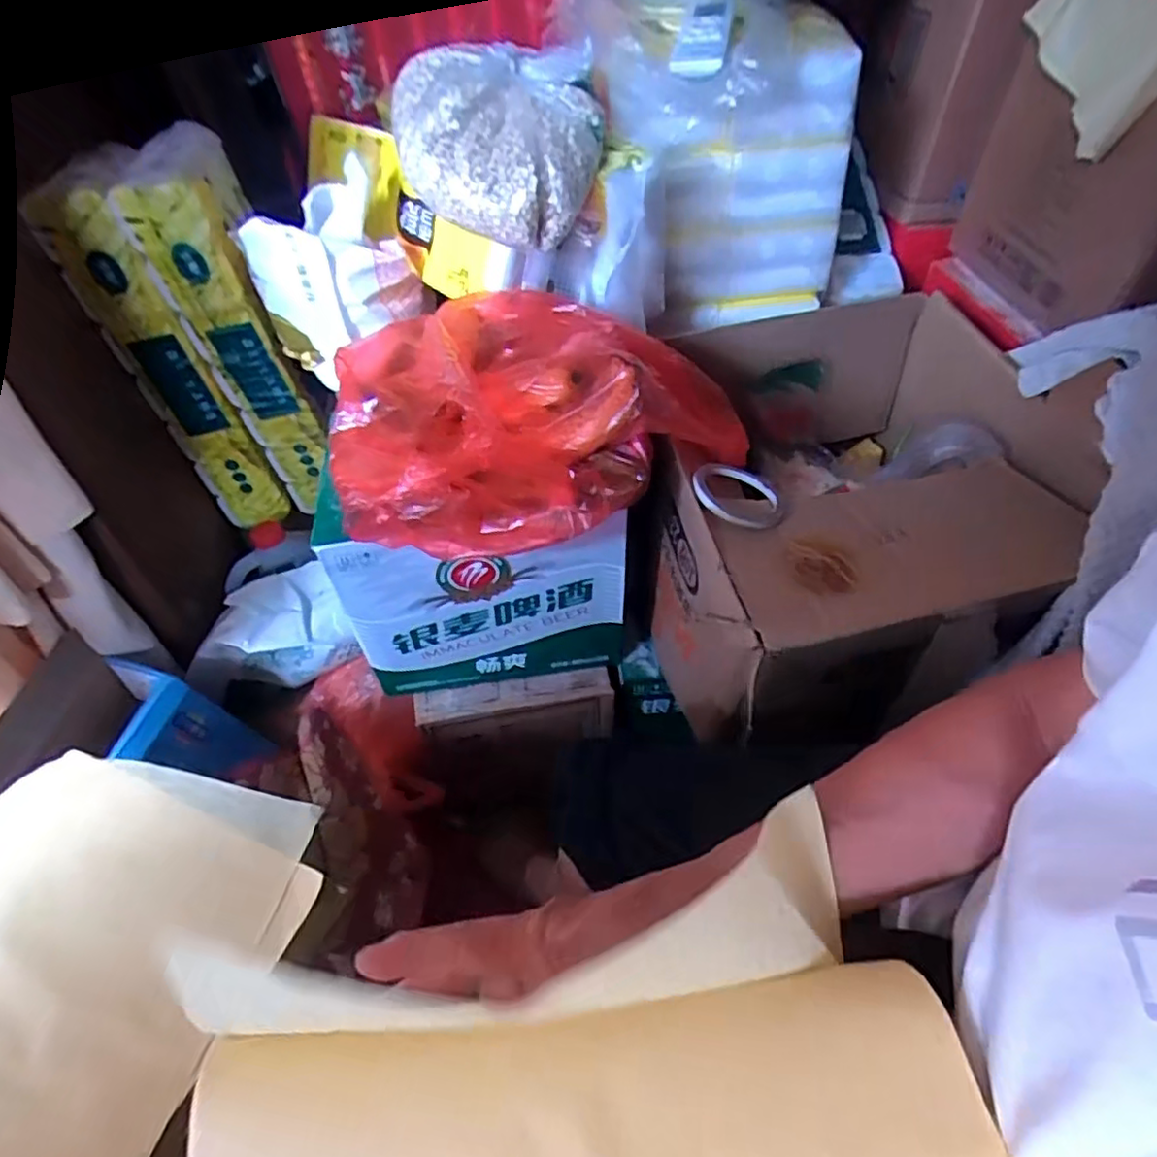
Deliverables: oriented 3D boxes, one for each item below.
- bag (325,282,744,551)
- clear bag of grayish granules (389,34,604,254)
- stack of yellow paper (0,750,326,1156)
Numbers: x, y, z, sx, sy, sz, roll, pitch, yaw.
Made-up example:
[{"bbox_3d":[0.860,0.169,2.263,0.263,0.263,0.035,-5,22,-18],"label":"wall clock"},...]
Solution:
[{"bbox_3d":[-0.026,-0.161,0.612,0.380,0.123,0.256,-11,47,-7],"label":"bag"},{"bbox_3d":[-0.076,-0.405,0.613,0.192,0.118,0.160,2,47,6],"label":"clear bag of grayish granules"},{"bbox_3d":[-0.391,0.271,0.479,0.318,0.032,0.318,13,49,16],"label":"stack of yellow paper"}]

